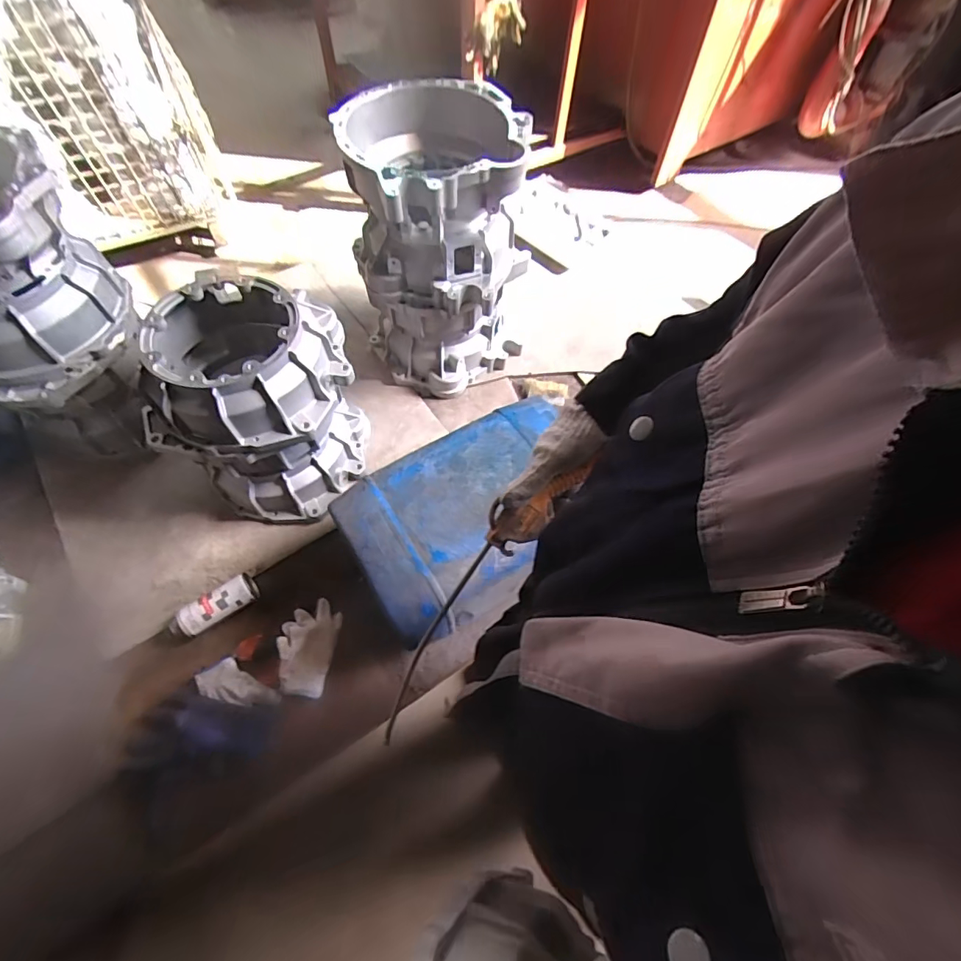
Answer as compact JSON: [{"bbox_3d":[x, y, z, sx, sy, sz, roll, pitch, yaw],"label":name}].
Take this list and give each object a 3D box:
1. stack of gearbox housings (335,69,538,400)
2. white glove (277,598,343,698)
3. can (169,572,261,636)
[{"bbox_3d":[-0.092,-0.506,1.094,0.379,0.529,0.386,-5,61,-5],"label":"stack of gearbox housings"},{"bbox_3d":[-0.317,0.304,0.883,0.096,0.078,0.165,4,60,0],"label":"white glove"},{"bbox_3d":[-0.497,0.243,0.906,0.159,0.065,0.065,-32,67,-19],"label":"can"}]

